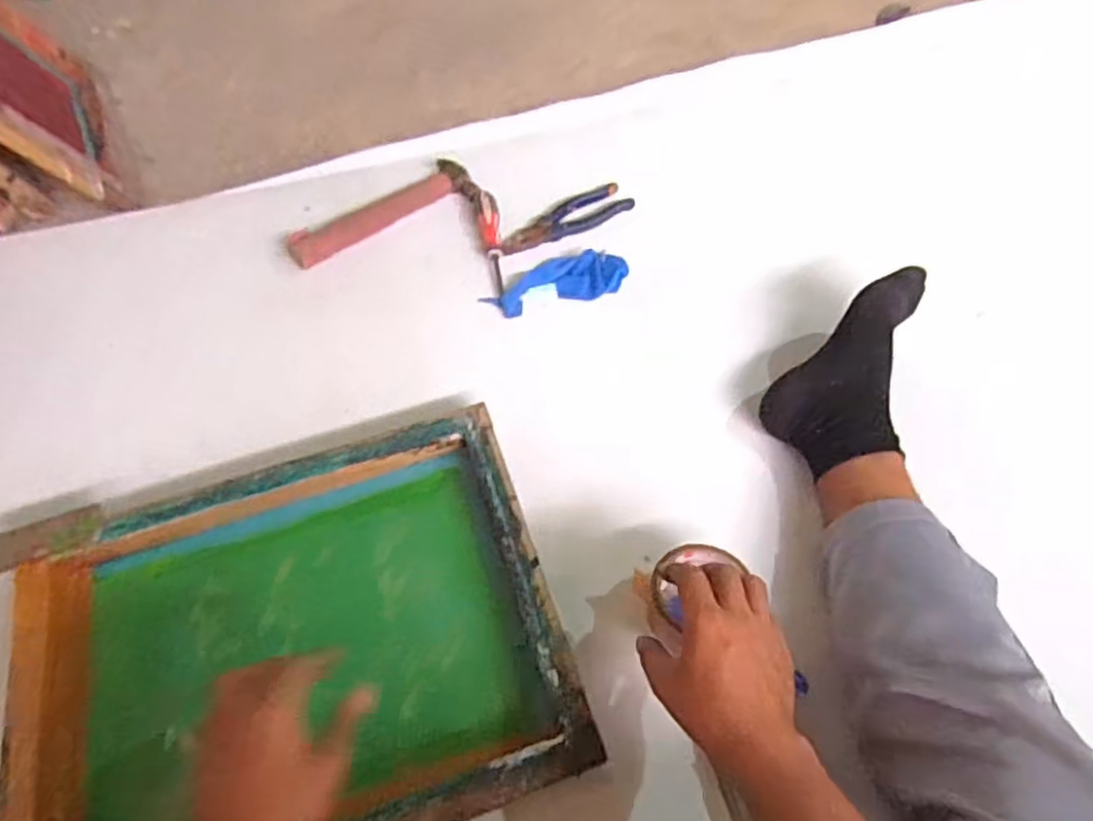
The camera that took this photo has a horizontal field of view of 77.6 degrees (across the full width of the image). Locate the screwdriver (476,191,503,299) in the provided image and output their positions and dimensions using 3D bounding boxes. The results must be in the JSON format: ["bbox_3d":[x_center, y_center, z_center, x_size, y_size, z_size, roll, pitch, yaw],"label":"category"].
[{"bbox_3d":[-0.069,-0.218,0.874,0.025,0.020,0.166,-7,58,-6],"label":"screwdriver"}]

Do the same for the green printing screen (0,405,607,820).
[{"bbox_3d":[-0.226,0.208,0.604,0.462,0.050,0.355,-16,59,-11],"label":"green printing screen"}]

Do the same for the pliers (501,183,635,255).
[{"bbox_3d":[0.024,-0.257,0.906,0.192,0.014,0.061,-29,62,-18],"label":"pliers"}]

